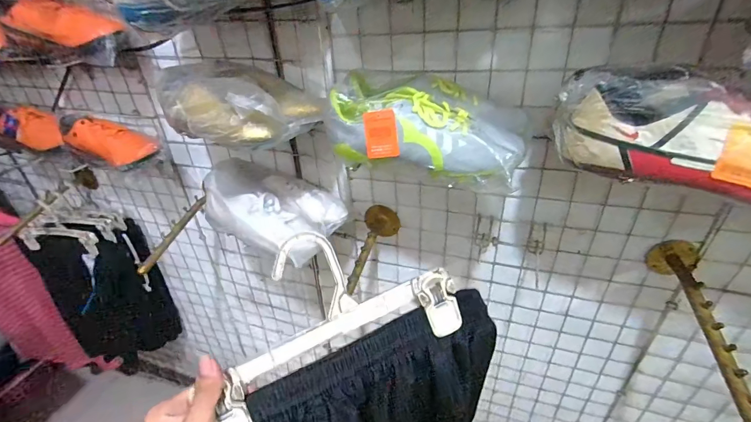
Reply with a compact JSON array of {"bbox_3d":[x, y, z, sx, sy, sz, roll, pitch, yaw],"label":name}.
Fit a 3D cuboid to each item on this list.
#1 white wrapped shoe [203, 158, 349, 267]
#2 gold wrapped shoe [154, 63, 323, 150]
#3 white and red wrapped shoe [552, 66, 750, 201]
[{"bbox_3d":[-0.180,-0.027,0.635,0.219,0.085,0.178,18,40,28],"label":"white wrapped shoe"},{"bbox_3d":[-0.204,-0.162,0.523,0.204,0.079,0.149,24,43,33],"label":"gold wrapped shoe"},{"bbox_3d":[0.344,-0.081,0.346,0.299,0.094,0.107,15,38,24],"label":"white and red wrapped shoe"}]

